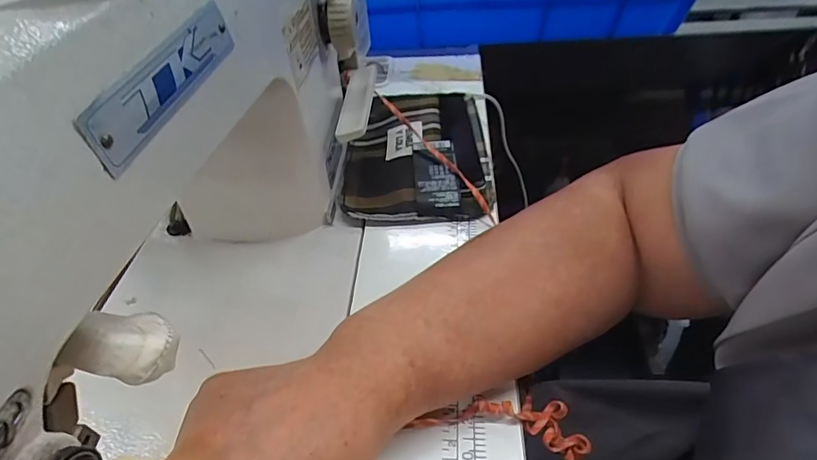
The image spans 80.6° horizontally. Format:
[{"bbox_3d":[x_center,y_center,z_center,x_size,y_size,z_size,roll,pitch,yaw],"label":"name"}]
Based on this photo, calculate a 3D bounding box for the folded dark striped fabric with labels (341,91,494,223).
[{"bbox_3d":[0.007,-0.090,0.459,0.128,0.034,0.215,-3,43,3],"label":"folded dark striped fabric with labels"}]

